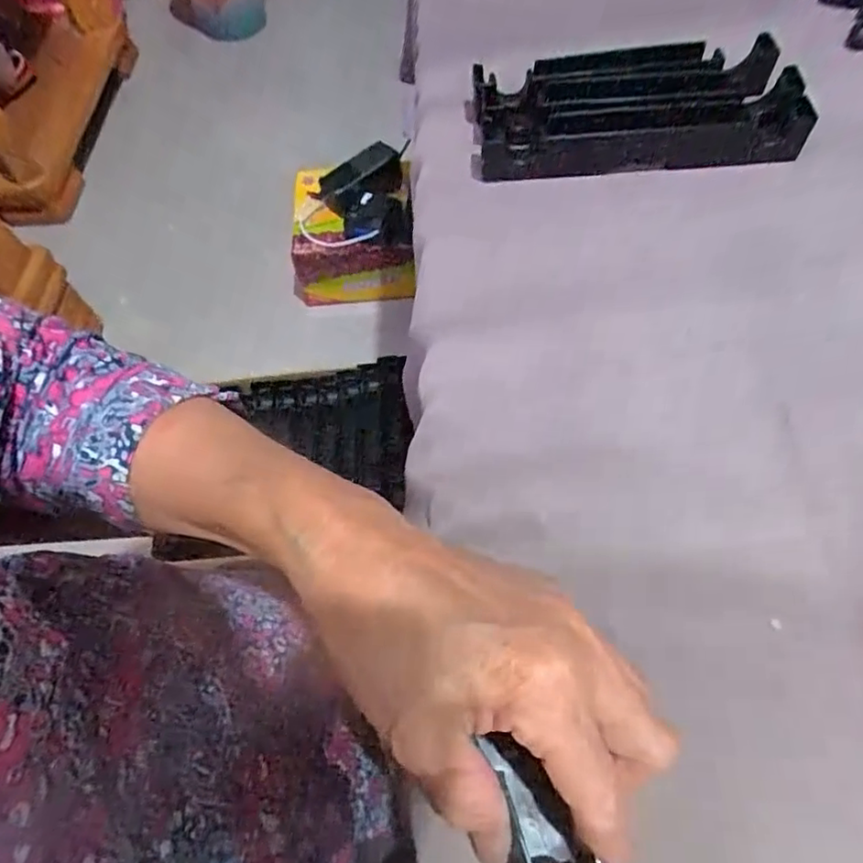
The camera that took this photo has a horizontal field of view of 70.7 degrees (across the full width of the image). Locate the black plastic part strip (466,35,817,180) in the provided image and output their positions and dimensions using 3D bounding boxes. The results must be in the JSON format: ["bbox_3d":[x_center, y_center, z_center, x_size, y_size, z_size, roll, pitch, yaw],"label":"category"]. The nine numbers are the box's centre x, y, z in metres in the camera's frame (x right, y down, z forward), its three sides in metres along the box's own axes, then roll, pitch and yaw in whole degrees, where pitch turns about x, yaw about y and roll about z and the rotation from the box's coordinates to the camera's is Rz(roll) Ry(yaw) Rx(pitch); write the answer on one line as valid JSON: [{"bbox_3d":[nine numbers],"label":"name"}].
[{"bbox_3d":[0.130,-0.212,0.404,0.201,0.038,0.089,-3,61,2],"label":"black plastic part strip"}]

